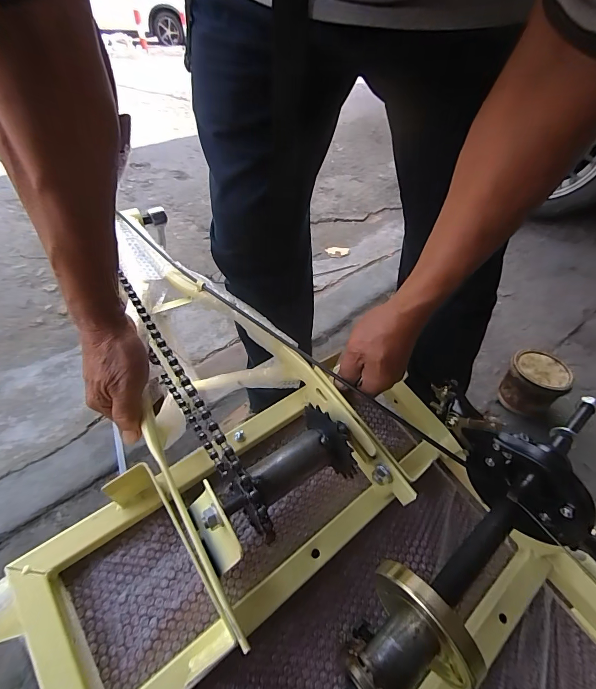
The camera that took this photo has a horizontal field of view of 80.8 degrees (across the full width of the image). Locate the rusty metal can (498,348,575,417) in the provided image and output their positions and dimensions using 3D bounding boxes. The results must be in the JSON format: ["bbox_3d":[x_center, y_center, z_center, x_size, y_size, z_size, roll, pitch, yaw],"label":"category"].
[{"bbox_3d":[0.541,0.096,0.818,0.113,0.127,0.114,1,46,-1],"label":"rusty metal can"}]

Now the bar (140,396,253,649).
[{"bbox_3d":[-0.093,0.141,0.292,0.015,0.010,0.204,-25,60,-24],"label":"bar"}]

